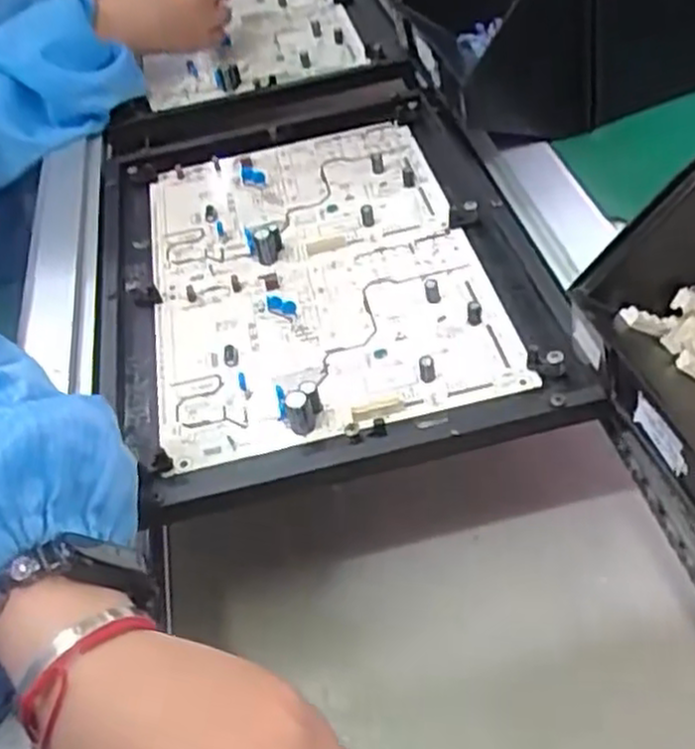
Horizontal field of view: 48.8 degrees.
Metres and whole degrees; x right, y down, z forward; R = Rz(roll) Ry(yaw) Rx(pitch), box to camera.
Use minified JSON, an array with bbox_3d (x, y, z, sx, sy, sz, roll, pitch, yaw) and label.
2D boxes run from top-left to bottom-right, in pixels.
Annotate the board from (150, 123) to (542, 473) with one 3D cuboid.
[{"bbox_3d":[-0.025,-0.073,0.481,0.193,0.019,0.277,-11,48,-4],"label":"board"}]

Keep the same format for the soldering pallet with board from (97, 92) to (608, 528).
[{"bbox_3d":[-0.029,-0.076,0.482,0.248,0.025,0.338,-11,48,-4],"label":"soldering pallet with board"}]

